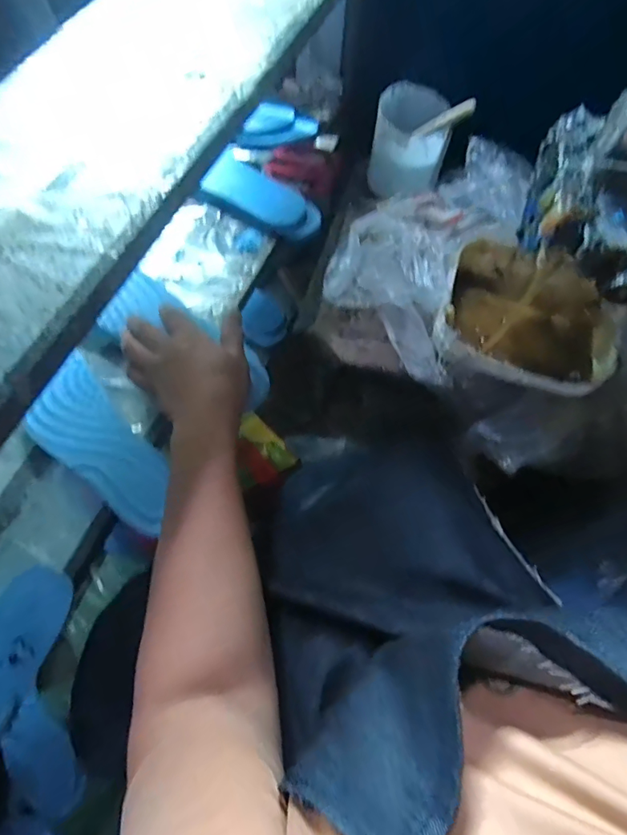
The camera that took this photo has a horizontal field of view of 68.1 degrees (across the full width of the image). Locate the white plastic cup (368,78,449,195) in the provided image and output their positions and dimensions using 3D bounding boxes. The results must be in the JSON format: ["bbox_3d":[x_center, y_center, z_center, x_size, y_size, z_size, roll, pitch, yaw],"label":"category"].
[{"bbox_3d":[0.114,-0.330,0.568,0.084,0.084,0.101,9,66,1],"label":"white plastic cup"}]

